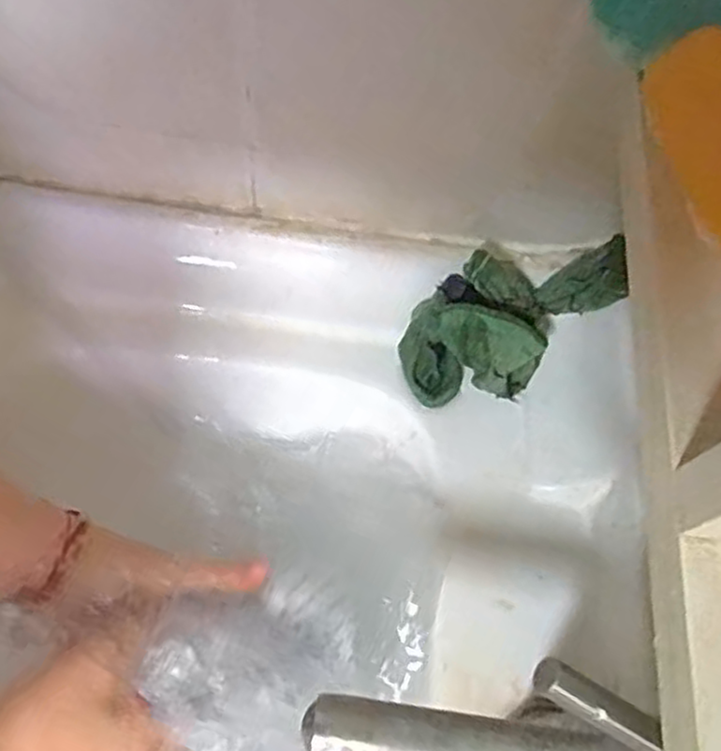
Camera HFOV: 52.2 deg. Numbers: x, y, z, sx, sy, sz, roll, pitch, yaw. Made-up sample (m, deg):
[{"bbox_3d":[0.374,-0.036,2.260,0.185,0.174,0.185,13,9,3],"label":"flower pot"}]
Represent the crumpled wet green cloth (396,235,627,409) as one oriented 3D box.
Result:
[{"bbox_3d":[0.096,-0.043,0.467,0.152,0.058,0.083,-34,73,-18],"label":"crumpled wet green cloth"}]

